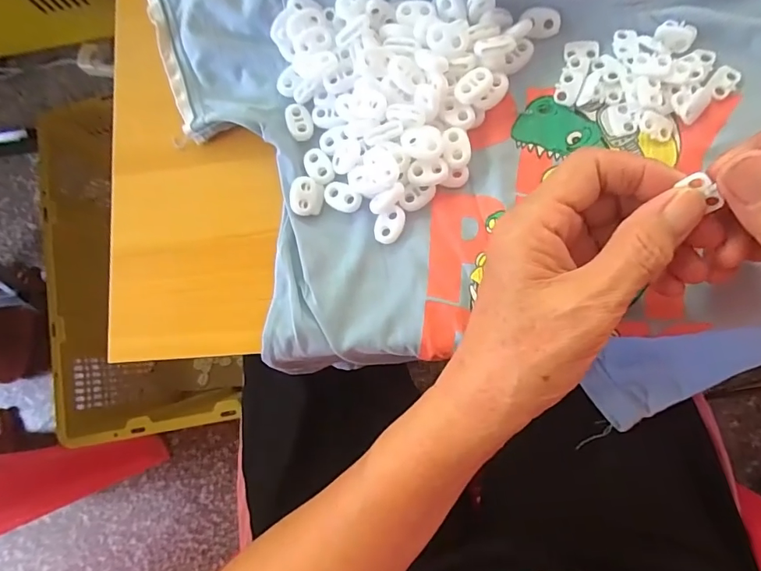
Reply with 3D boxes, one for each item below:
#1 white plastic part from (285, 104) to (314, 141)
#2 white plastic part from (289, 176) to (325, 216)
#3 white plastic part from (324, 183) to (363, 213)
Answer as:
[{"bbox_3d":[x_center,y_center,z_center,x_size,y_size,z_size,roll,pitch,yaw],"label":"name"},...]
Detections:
[{"bbox_3d":[-0.049,-0.098,0.277,0.014,0.004,0.023,-26,80,5],"label":"white plastic part"},{"bbox_3d":[-0.043,-0.052,0.270,0.019,0.006,0.022,-5,82,8],"label":"white plastic part"},{"bbox_3d":[-0.022,-0.051,0.268,0.023,0.004,0.015,35,89,12],"label":"white plastic part"}]

